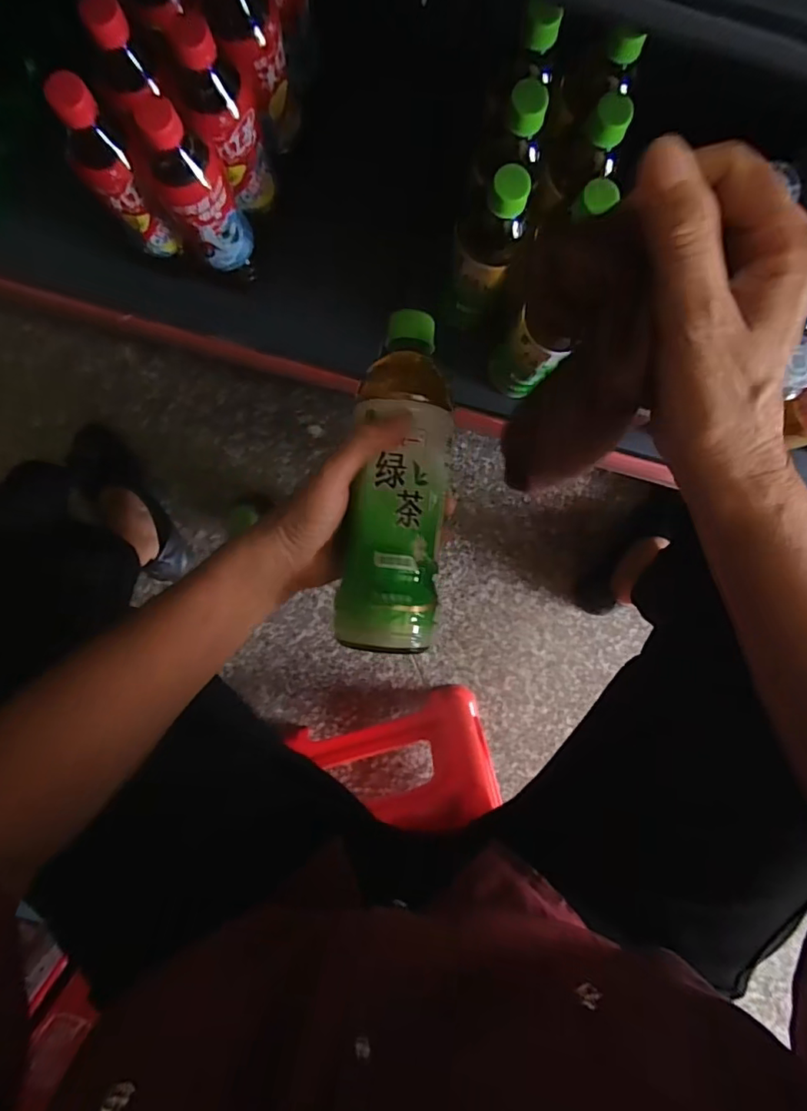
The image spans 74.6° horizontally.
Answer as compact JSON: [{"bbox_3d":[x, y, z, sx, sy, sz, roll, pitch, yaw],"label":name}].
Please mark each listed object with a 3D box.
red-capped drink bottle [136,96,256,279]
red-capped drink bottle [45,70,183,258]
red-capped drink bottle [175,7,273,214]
[{"bbox_3d":[-0.188,-0.333,0.494,0.054,0.167,0.055,0,93,-2],"label":"red-capped drink bottle"},{"bbox_3d":[-0.262,-0.343,0.487,0.046,0.158,0.052,-35,93,0],"label":"red-capped drink bottle"},{"bbox_3d":[-0.174,-0.396,0.485,0.074,0.153,0.069,34,91,-3],"label":"red-capped drink bottle"}]

